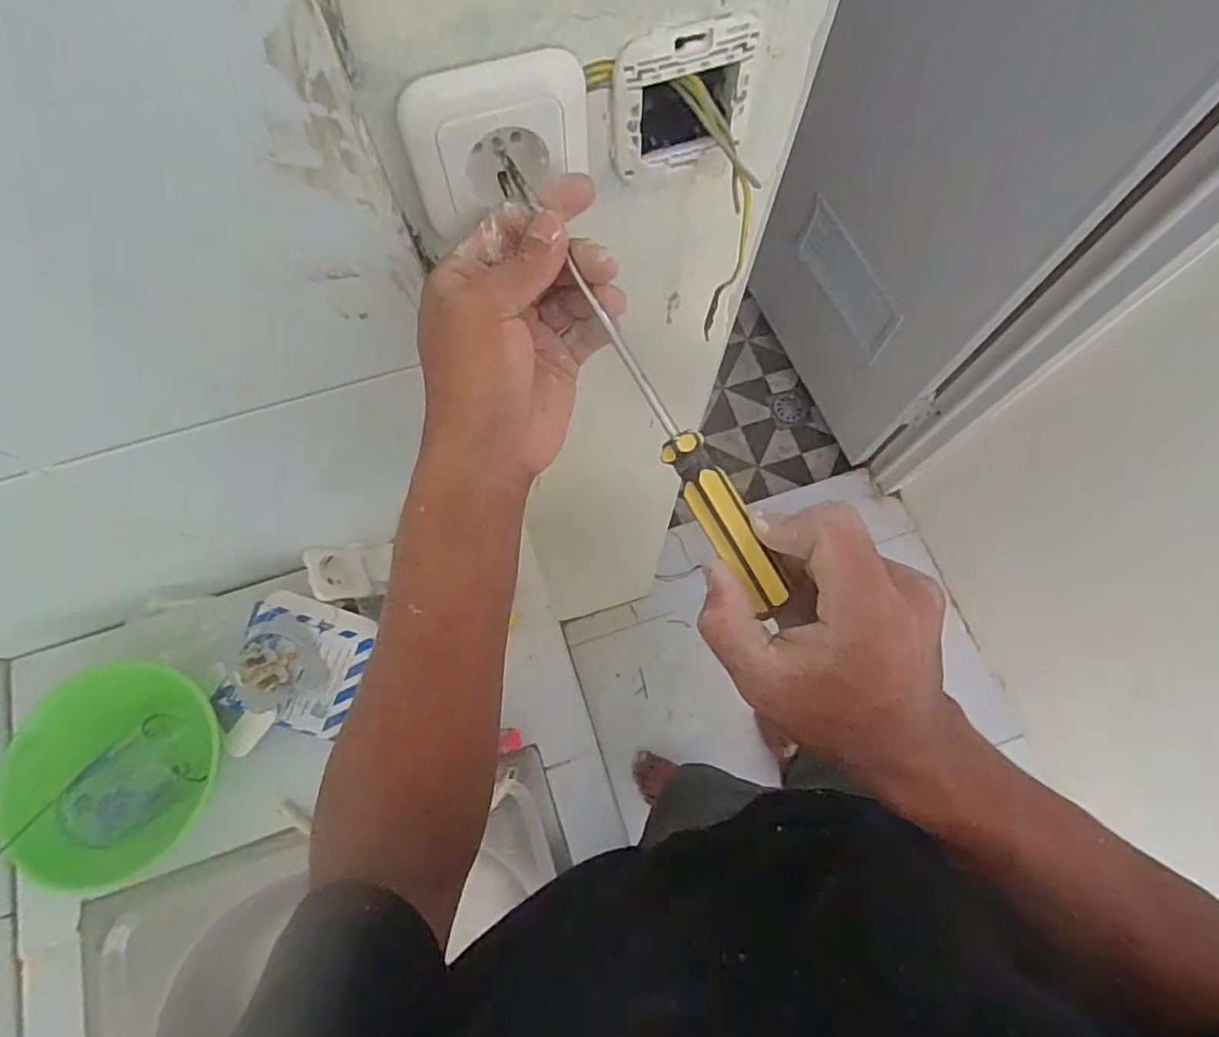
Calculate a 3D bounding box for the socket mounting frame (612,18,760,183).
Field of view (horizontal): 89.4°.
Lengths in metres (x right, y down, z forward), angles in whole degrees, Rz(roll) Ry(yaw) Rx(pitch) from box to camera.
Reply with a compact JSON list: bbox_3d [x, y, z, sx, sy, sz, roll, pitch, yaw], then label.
[{"bbox_3d":[0.034,-0.192,0.287,0.066,0.064,0.012,-14,73,-5],"label":"socket mounting frame"}]

